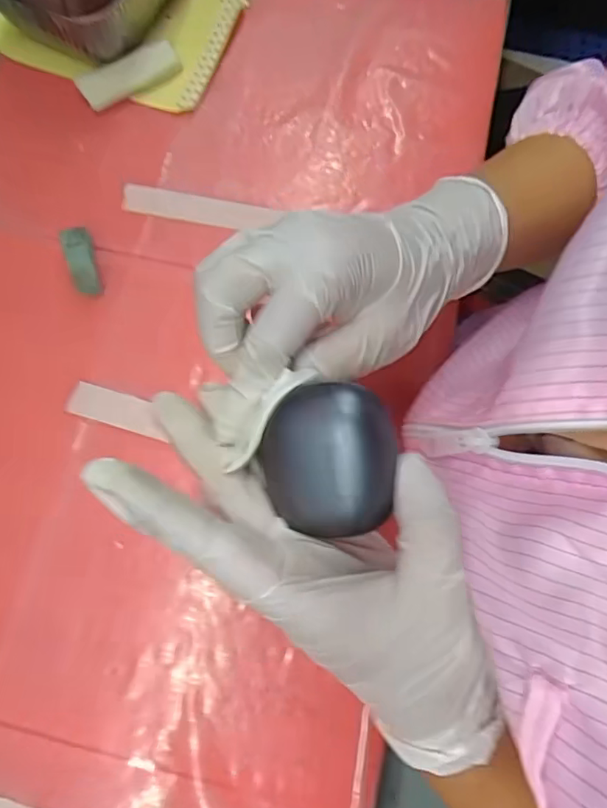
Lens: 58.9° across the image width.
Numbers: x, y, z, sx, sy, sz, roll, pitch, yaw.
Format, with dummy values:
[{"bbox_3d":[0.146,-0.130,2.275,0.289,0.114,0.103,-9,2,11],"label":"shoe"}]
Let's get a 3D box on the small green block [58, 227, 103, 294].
[{"bbox_3d":[-0.133,-0.086,0.325,0.017,0.021,0.041,-21,76,-6],"label":"small green block"}]

